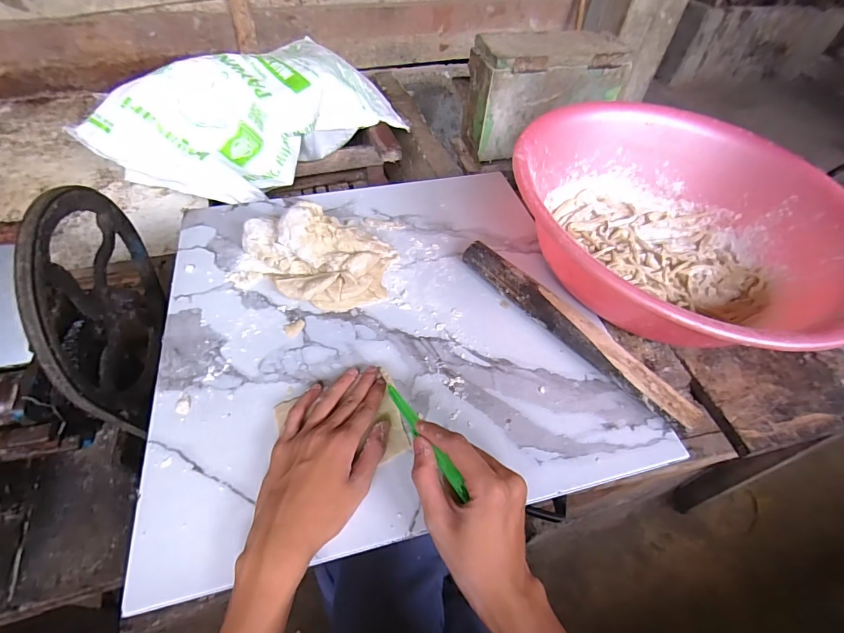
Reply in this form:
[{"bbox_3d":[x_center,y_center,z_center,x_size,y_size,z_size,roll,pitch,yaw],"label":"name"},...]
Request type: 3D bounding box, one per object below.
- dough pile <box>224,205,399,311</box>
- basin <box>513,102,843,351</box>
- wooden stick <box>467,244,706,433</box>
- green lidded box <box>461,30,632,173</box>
[{"bbox_3d":[-0.138,-0.075,0.498,0.197,0.069,0.112,5,50,0],"label":"dough pile"},{"bbox_3d":[0.310,-0.107,0.512,0.387,0.124,0.388,2,50,-3],"label":"basin"},{"bbox_3d":[0.163,0.011,0.464,0.035,0.038,0.298,-33,60,-27],"label":"wooden stick"},{"bbox_3d":[0.275,-0.529,0.999,0.358,0.236,0.152,-16,53,-16],"label":"green lidded box"}]

